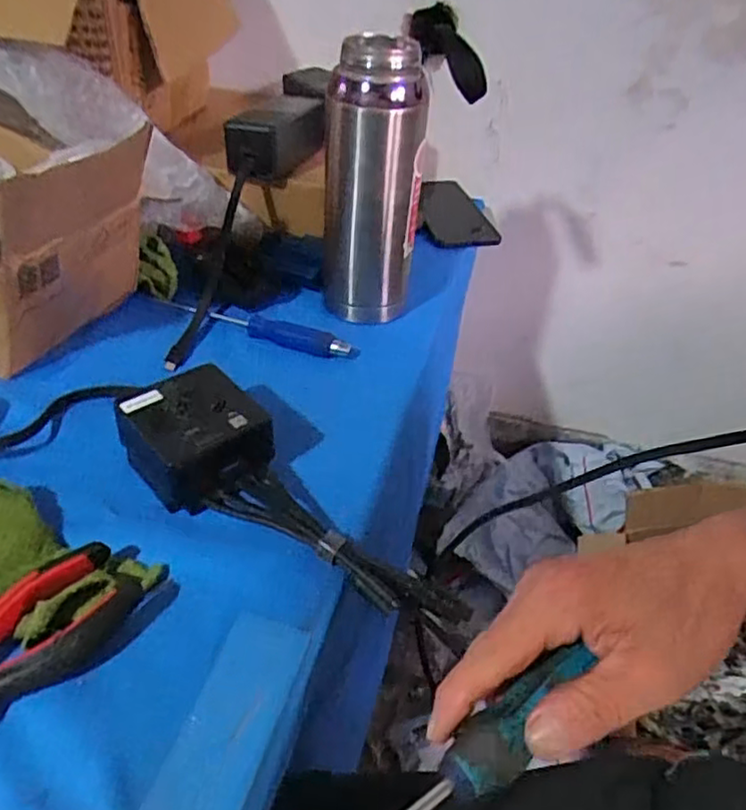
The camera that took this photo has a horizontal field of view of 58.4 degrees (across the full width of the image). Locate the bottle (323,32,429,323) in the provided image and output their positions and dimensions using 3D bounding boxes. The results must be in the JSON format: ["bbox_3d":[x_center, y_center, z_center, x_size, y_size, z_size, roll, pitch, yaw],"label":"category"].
[{"bbox_3d":[0.002,-0.166,0.544,0.086,0.216,0.083,3,38,-1],"label":"bottle"}]

